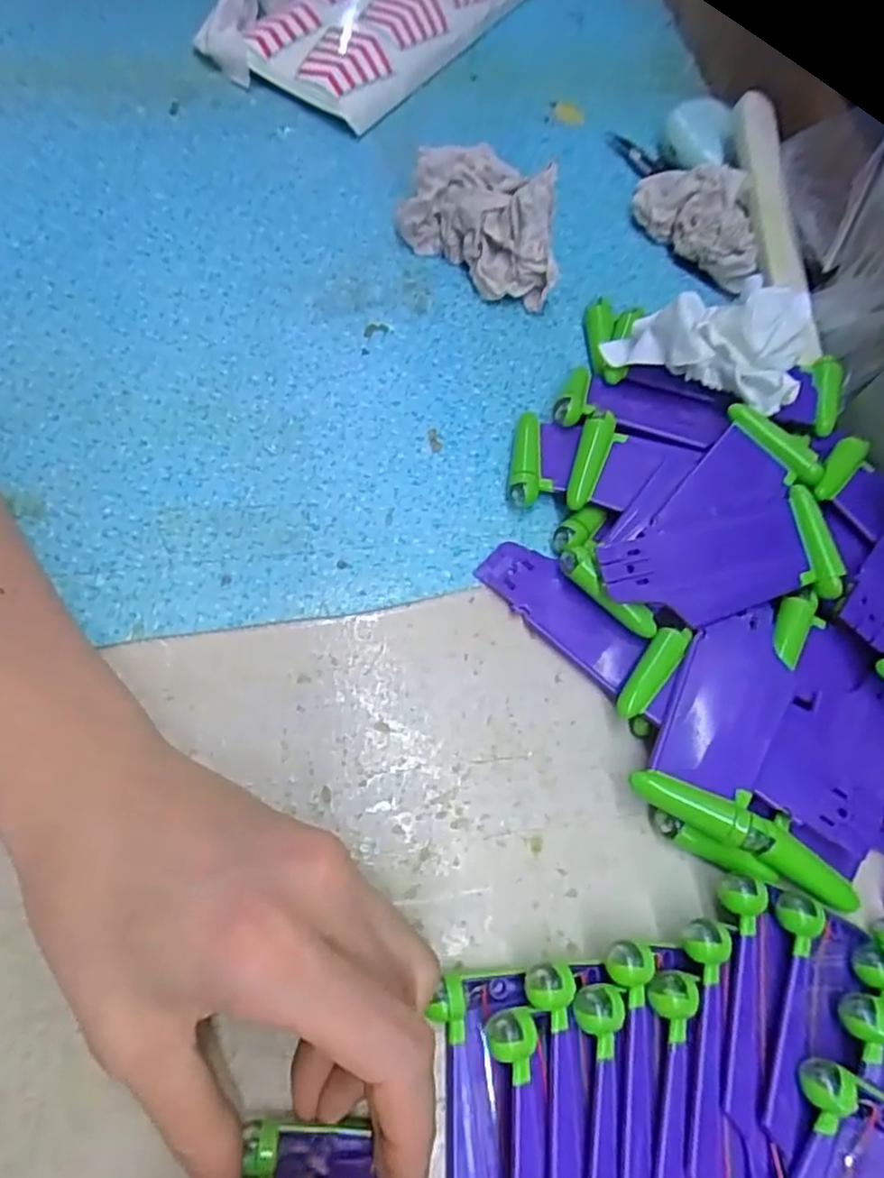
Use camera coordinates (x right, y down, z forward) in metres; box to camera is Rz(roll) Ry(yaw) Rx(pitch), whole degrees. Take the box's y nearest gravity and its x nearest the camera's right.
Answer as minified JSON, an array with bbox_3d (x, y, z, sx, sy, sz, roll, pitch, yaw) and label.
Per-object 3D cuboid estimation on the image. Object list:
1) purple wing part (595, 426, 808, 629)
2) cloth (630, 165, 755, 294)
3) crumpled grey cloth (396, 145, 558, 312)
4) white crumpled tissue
[{"bbox_3d":[0.102,-0.018,0.253,0.081,0.010,0.052,-39,76,-20],"label":"purple wing part"},{"bbox_3d":[0.129,-0.186,0.339,0.029,0.035,0.074,-41,77,-20],"label":"cloth"},{"bbox_3d":[0.021,-0.174,0.316,0.087,0.044,0.046,36,68,9],"label":"crumpled grey cloth"},{"bbox_3d":[0.113,-0.107,0.283,0.074,0.032,0.054,27,67,5],"label":"white crumpled tissue"}]

